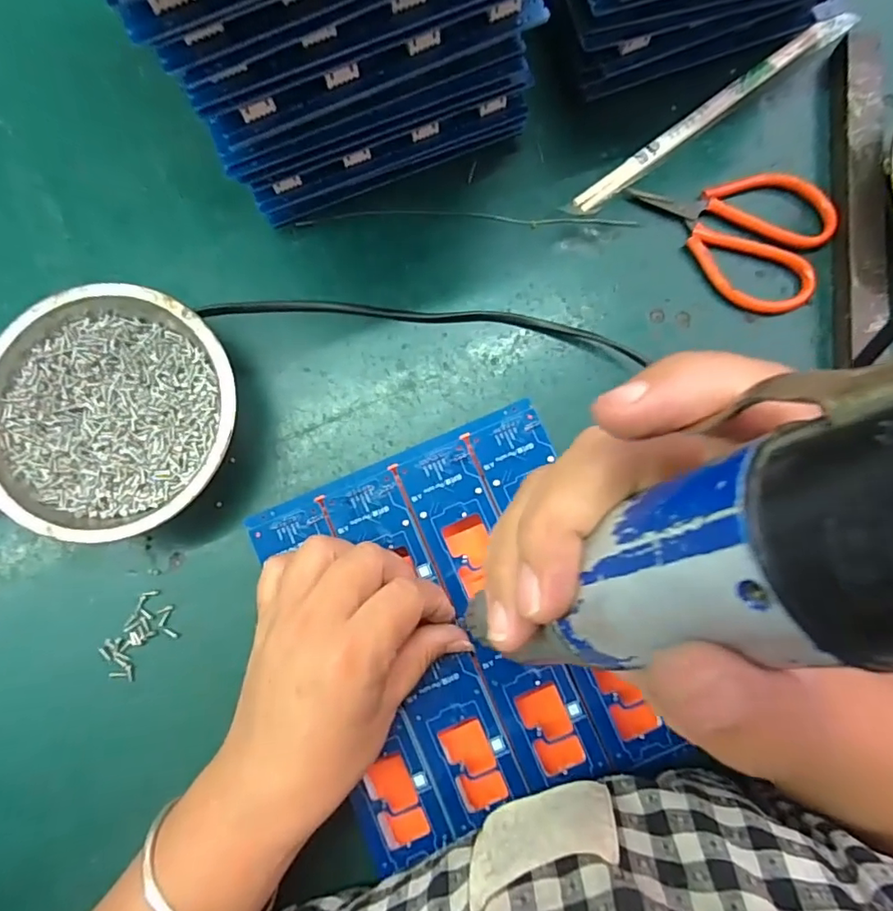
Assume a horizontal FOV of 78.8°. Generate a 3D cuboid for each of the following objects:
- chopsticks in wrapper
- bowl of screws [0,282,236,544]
[{"bbox_3d":[0.159,-0.206,0.328,0.205,0.012,0.018,-37,84,-4],"label":"chopsticks in wrapper"},{"bbox_3d":[-0.169,-0.021,0.282,0.124,0.037,0.121,0,83,0],"label":"bowl of screws"}]

